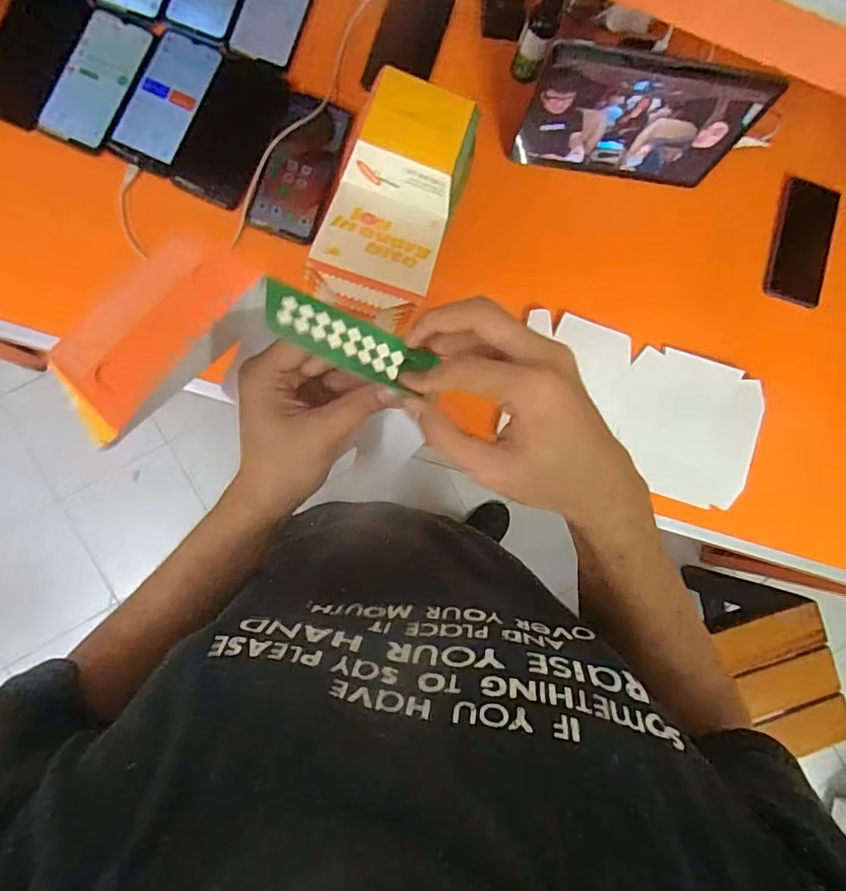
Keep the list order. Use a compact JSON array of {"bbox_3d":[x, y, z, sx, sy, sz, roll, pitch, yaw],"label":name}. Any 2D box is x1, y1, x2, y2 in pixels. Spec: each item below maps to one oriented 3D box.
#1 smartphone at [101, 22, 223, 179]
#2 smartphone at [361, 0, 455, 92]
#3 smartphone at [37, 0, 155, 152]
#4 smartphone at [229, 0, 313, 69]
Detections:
[{"bbox_3d":[-0.295,-0.396,0.628,0.073,0.008,0.165,22,84,-5],"label":"smartphone"},{"bbox_3d":[-0.014,-0.508,0.683,0.074,0.015,0.155,20,84,-6],"label":"smartphone"},{"bbox_3d":[-0.369,-0.412,0.619,0.077,0.010,0.158,20,84,-6],"label":"smartphone"},{"bbox_3d":[-0.172,-0.531,0.656,0.071,0.008,0.159,17,85,-6],"label":"smartphone"}]

